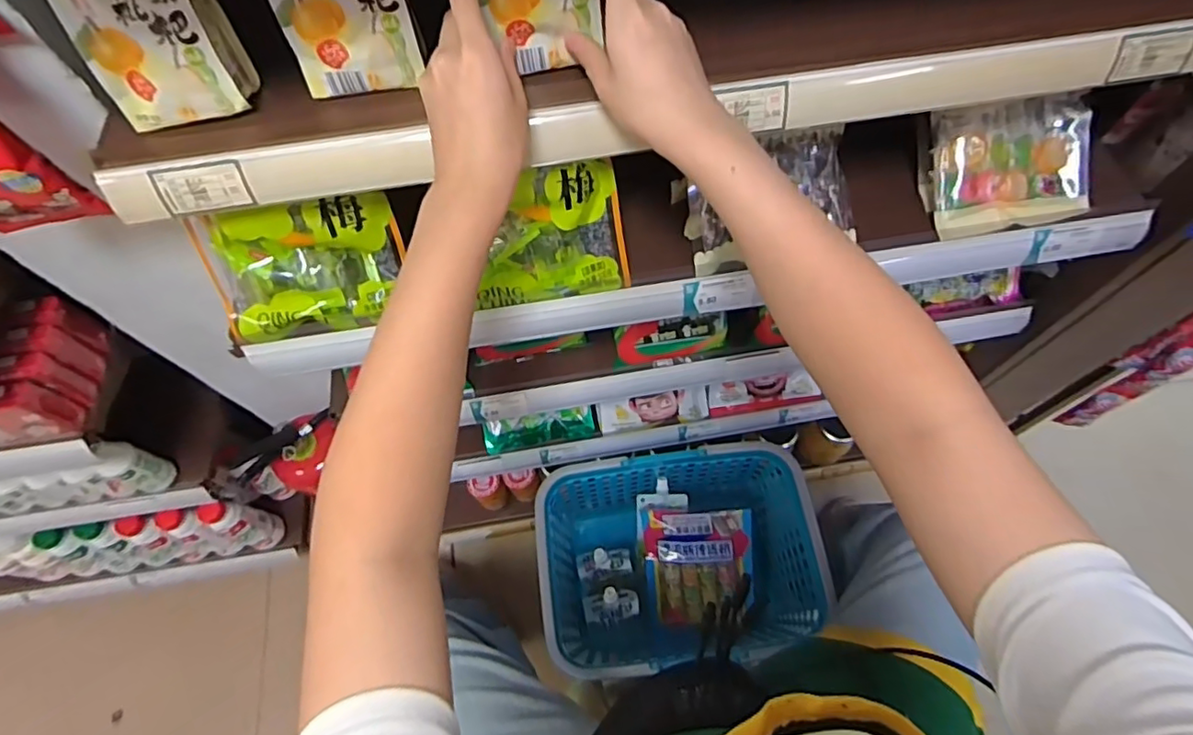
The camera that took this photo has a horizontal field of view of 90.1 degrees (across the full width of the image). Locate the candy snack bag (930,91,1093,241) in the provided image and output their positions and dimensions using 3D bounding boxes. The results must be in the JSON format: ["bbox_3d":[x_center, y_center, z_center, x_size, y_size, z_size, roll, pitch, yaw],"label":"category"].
[{"bbox_3d":[0.402,-0.199,0.585,0.153,0.038,0.122,-8,101,-3],"label":"candy snack bag"}]

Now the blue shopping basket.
[{"bbox_3d":[0.119,0.295,0.926,0.388,0.218,0.283,-10,65,-3],"label":"blue shopping basket"}]

